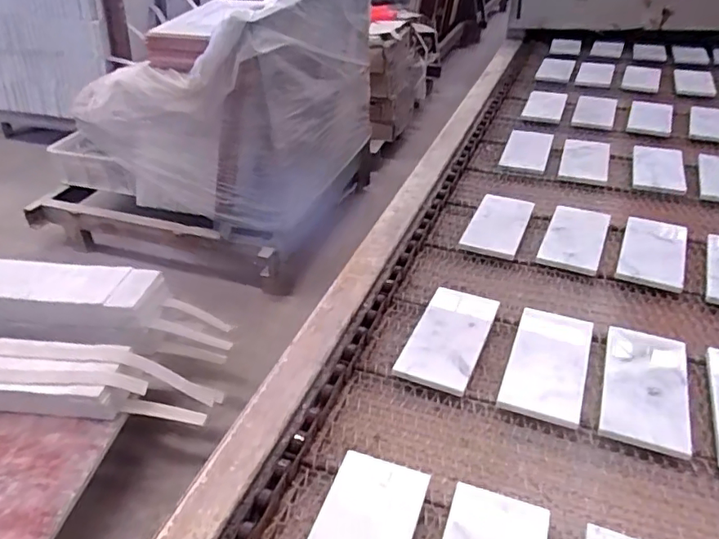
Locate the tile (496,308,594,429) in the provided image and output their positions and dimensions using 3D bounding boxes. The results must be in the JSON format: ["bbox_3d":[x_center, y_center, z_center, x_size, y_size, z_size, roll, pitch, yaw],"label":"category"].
[{"bbox_3d":[0.203,0.096,0.606,0.077,0.014,0.156,5,34,25],"label":"tile"}]

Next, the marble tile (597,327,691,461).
[{"bbox_3d":[0.292,0.115,0.577,0.078,0.008,0.160,8,35,23],"label":"marble tile"}]

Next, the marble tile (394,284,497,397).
[{"bbox_3d":[0.102,0.073,0.638,0.078,0.012,0.155,11,34,23],"label":"marble tile"}]

